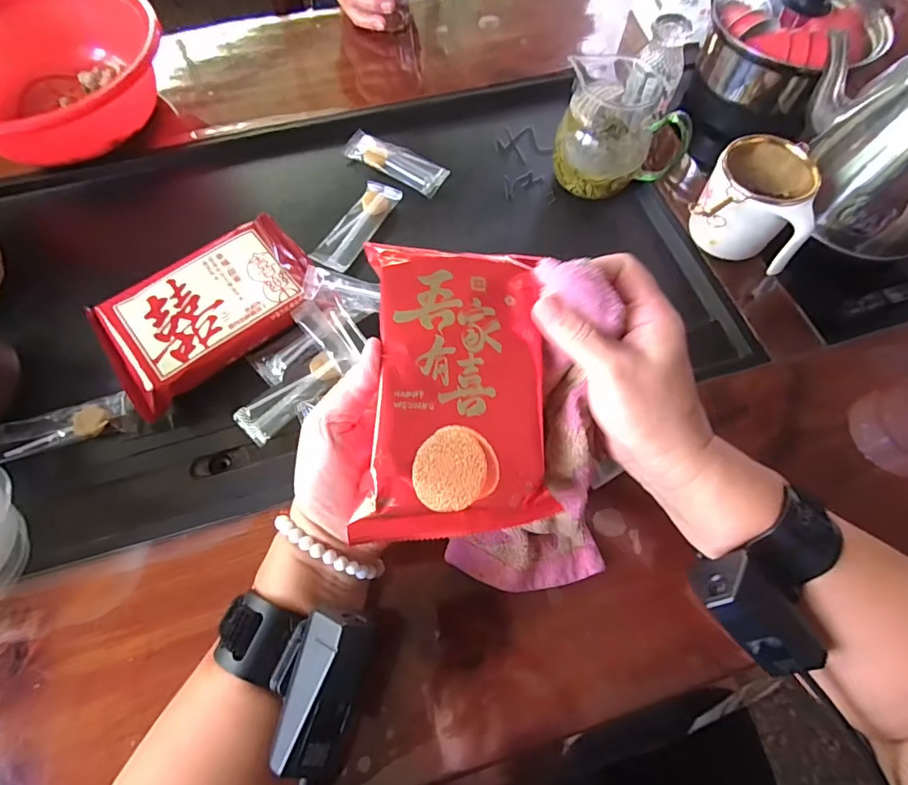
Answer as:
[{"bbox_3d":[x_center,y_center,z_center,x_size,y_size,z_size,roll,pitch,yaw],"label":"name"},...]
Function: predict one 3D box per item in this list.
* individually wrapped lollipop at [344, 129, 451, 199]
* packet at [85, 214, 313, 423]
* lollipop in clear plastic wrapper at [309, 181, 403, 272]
[{"bbox_3d":[-0.061,-0.238,0.492,0.113,0.005,0.037,30,67,14],"label":"individually wrapped lollipop"},{"bbox_3d":[-0.201,-0.072,0.398,0.172,0.030,0.105,-35,69,-16],"label":"packet"},{"bbox_3d":[-0.094,-0.158,0.450,0.043,0.011,0.116,21,66,10],"label":"lollipop in clear plastic wrapper"}]

